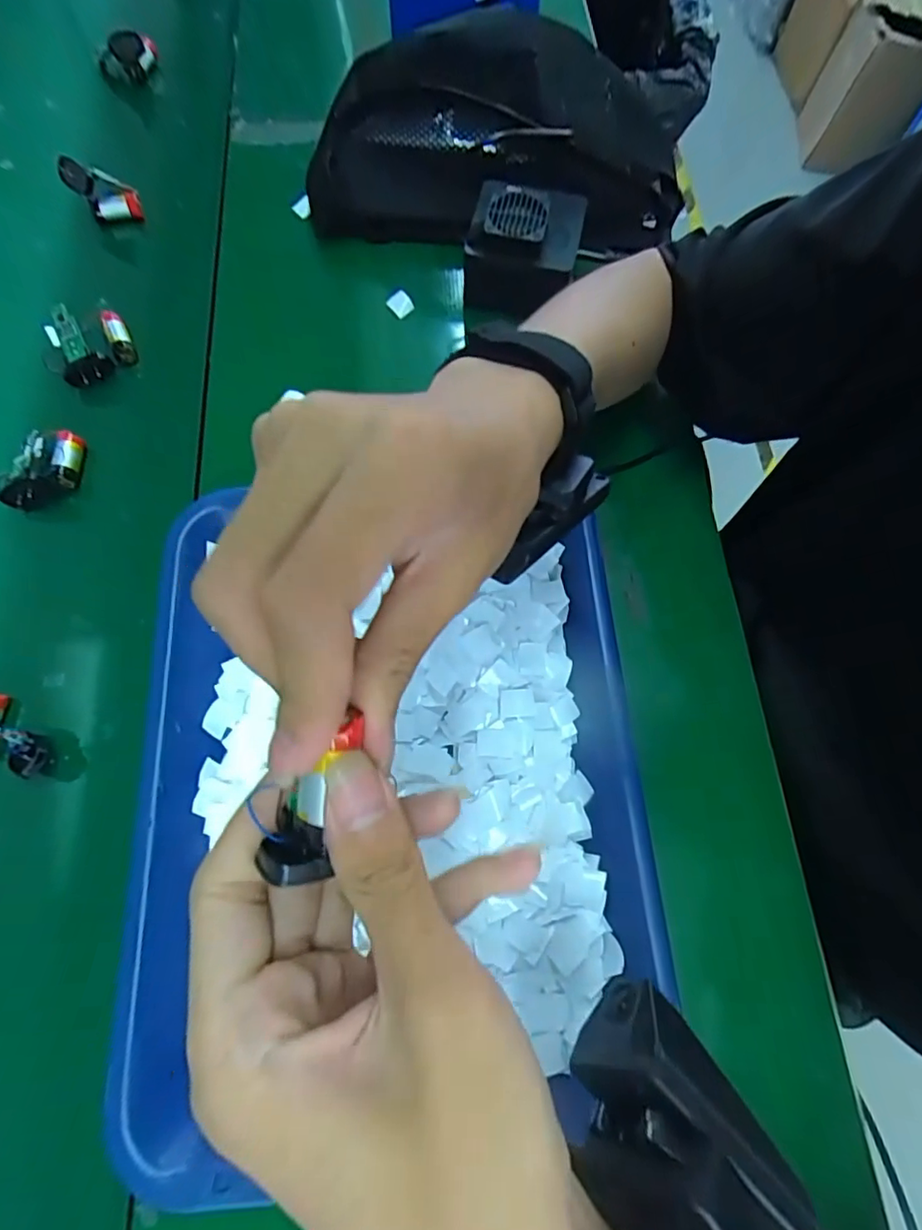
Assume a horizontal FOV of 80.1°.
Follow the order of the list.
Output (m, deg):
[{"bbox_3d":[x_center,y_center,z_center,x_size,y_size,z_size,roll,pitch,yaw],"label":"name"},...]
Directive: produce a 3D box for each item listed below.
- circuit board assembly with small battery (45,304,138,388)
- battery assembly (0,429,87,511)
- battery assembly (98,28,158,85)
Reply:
[{"bbox_3d":[-0.262,-0.193,0.390,0.049,0.028,0.044,-21,72,-10],"label":"circuit board assembly with small battery"},{"bbox_3d":[-0.274,-0.096,0.360,0.036,0.021,0.060,33,72,9],"label":"battery assembly"},{"bbox_3d":[-0.297,-0.498,0.492,0.050,0.034,0.016,-25,73,-11],"label":"battery assembly"}]

